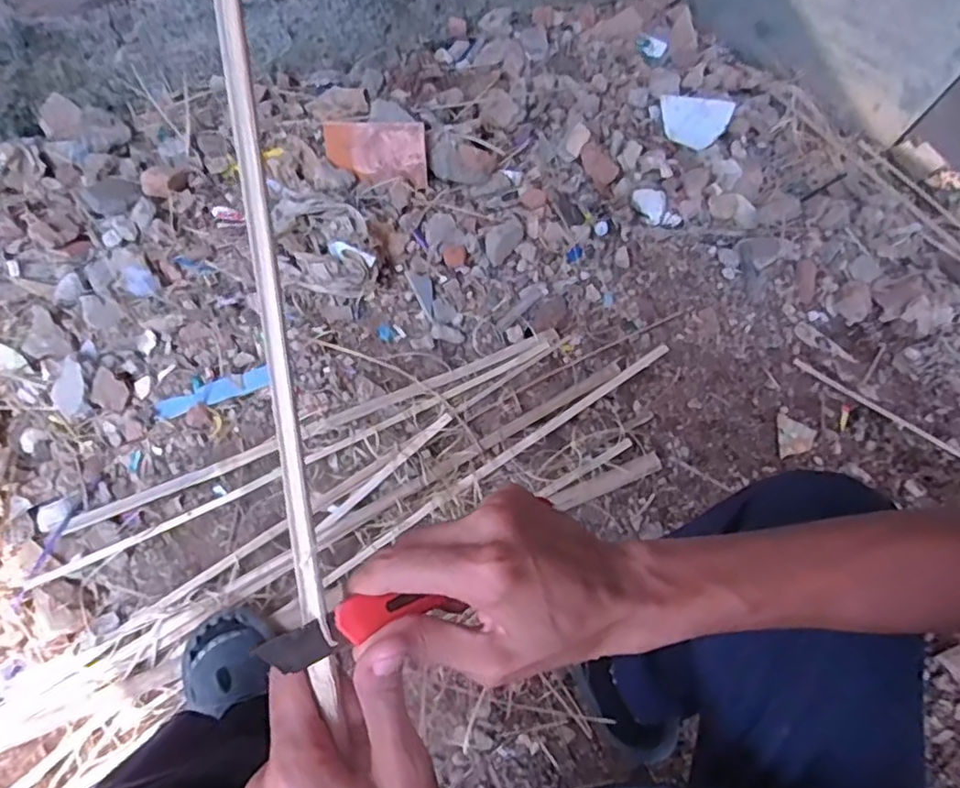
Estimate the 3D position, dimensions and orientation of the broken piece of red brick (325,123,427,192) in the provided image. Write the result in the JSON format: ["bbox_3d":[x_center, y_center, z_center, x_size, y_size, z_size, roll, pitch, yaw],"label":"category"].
[{"bbox_3d":[-0.209,-0.474,1.271,0.207,0.025,0.114,6,106,9],"label":"broken piece of red brick"}]

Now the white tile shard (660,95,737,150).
[{"bbox_3d":[0.476,-0.606,1.441,0.154,0.103,0.012,18,18,22],"label":"white tile shard"}]

